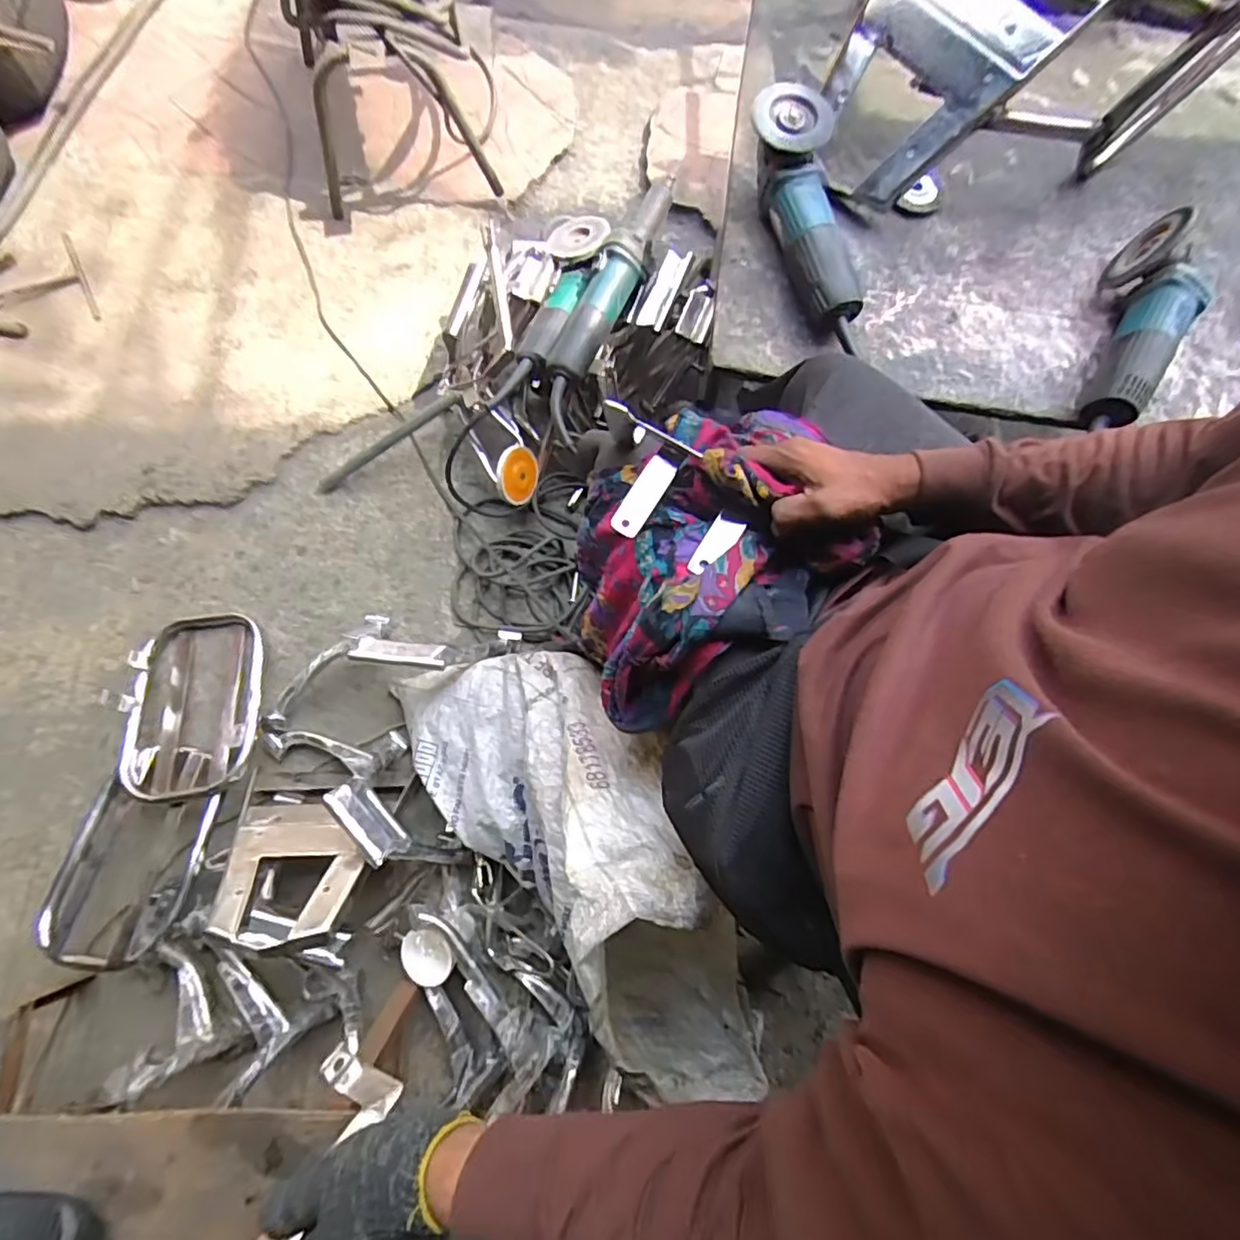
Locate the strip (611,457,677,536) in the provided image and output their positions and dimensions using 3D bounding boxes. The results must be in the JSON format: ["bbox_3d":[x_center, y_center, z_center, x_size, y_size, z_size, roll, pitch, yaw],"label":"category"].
[{"bbox_3d":[0.021,-0.109,0.521,0.026,0.006,0.076,33,83,0],"label":"strip"}]

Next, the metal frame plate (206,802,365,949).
[{"bbox_3d":[-0.444,0.332,0.792,0.188,0.210,0.035,4,117,-5],"label":"metal frame plate"}]

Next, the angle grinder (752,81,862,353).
[{"bbox_3d":[0.230,-0.462,0.681,0.094,0.076,0.305,-16,81,-6],"label":"angle grinder"}]

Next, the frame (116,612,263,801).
[{"bbox_3d":[-0.665,0.126,0.915,0.190,0.099,0.285,-10,80,-3],"label":"frame"}]

